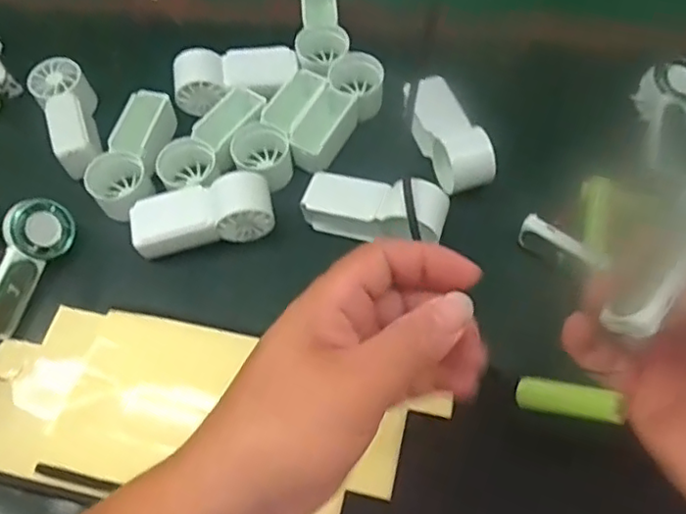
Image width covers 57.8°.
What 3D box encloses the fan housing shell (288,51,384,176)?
[{"bbox_3d":[-0.005,-0.105,0.452,0.040,0.042,0.099,29,79,18],"label":"fan housing shell"}]

